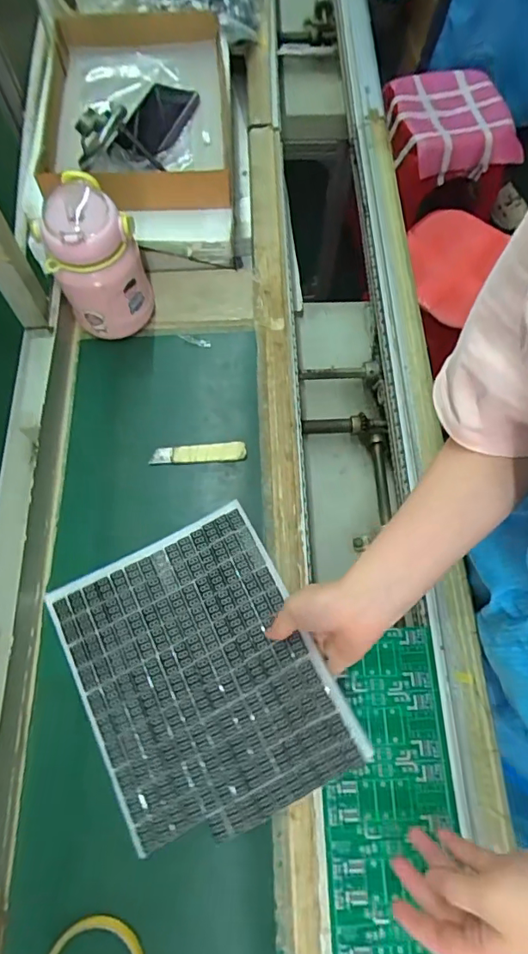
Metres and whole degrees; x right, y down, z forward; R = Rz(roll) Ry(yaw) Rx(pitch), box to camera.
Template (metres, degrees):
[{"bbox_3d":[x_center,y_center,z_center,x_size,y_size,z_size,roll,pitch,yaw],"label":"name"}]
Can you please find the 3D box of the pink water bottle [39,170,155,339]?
[{"bbox_3d":[-0.189,-0.243,0.588,0.099,0.159,0.100,-17,70,-8],"label":"pink water bottle"}]

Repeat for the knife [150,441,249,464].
[{"bbox_3d":[-0.076,-0.028,0.592,0.108,0.006,0.022,-6,68,-3],"label":"knife"}]

